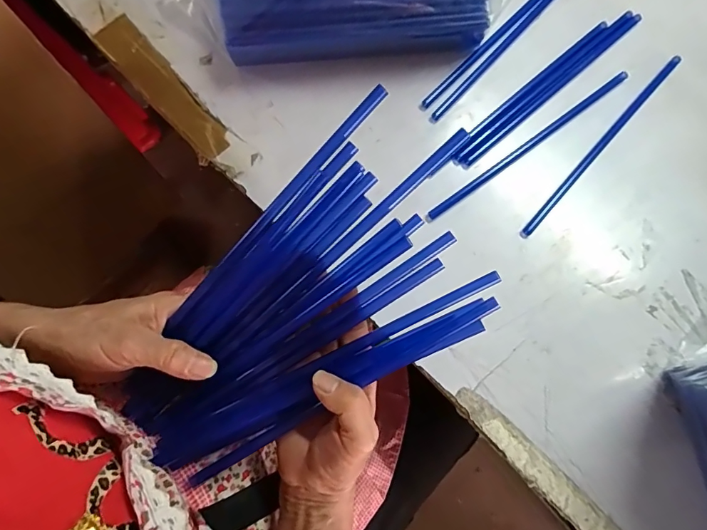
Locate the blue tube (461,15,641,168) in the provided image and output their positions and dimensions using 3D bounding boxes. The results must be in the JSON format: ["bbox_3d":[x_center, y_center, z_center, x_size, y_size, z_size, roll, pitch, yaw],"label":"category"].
[{"bbox_3d":[0.198,-0.176,0.438,0.248,0.004,0.010,-40,79,-9],"label":"blue tube"}]

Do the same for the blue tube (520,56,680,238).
[{"bbox_3d":[0.239,-0.117,0.425,0.008,0.004,0.249,42,80,10],"label":"blue tube"}]

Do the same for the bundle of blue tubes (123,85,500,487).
[{"bbox_3d":[-0.027,0.039,0.290,0.144,0.030,0.265,44,100,0],"label":"bundle of blue tubes"}]

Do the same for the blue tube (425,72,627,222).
[{"bbox_3d":[0.169,-0.116,0.426,0.250,0.005,0.008,-36,78,-8],"label":"blue tube"}]

